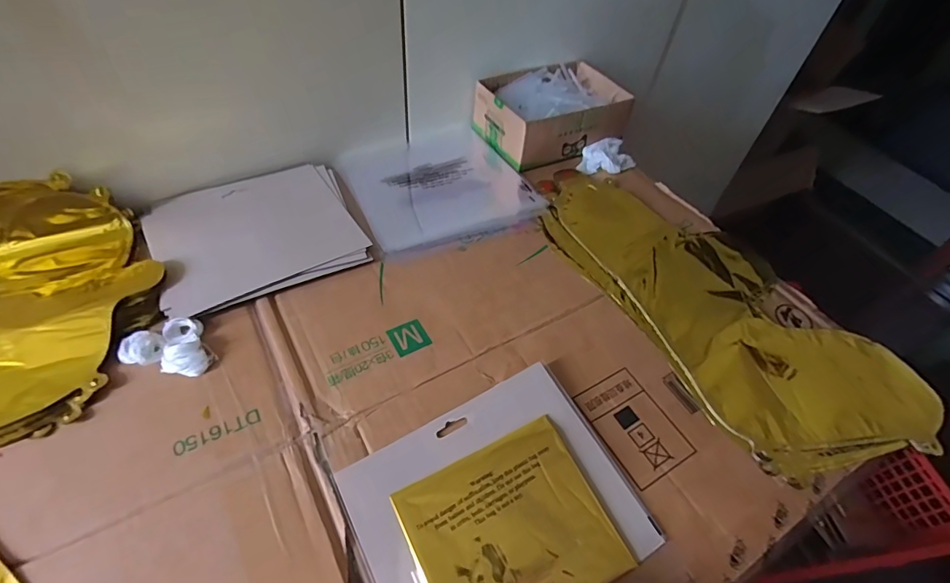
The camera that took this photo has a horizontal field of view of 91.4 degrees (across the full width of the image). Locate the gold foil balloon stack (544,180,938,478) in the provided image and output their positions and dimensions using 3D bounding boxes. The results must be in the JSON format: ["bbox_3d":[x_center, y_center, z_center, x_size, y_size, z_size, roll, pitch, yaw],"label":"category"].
[{"bbox_3d":[0.250,-0.003,0.492,0.208,0.015,0.403,-22,57,-22],"label":"gold foil balloon stack"}]

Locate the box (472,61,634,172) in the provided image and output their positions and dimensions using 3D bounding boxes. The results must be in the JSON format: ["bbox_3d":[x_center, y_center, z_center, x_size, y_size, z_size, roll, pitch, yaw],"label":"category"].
[{"bbox_3d":[0.108,-0.252,0.646,0.194,0.063,0.139,-19,56,-20],"label":"box"}]

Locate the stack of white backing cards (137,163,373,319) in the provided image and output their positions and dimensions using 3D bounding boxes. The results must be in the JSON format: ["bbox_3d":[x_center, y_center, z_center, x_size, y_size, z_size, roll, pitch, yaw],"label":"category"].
[{"bbox_3d":[-0.235,-0.068,0.496,0.197,0.013,0.175,-21,56,-21],"label":"stack of white backing cards"}]

